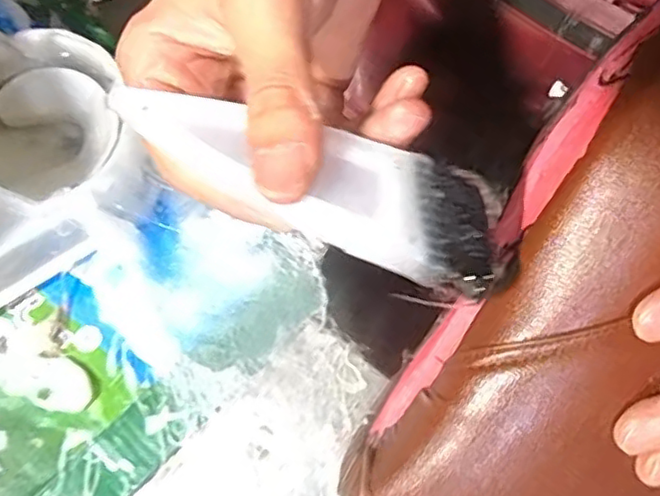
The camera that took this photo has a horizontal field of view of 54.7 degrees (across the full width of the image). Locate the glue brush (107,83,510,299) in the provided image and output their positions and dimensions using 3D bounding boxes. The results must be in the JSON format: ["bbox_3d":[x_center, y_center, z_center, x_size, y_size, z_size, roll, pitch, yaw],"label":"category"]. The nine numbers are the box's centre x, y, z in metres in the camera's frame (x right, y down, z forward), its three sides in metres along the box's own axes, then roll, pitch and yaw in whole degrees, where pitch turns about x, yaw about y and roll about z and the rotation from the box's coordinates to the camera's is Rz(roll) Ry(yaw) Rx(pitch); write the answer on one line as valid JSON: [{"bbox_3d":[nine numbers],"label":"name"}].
[{"bbox_3d":[-0.006,-0.025,0.209,0.136,0.013,0.042,24,78,4],"label":"glue brush"}]

